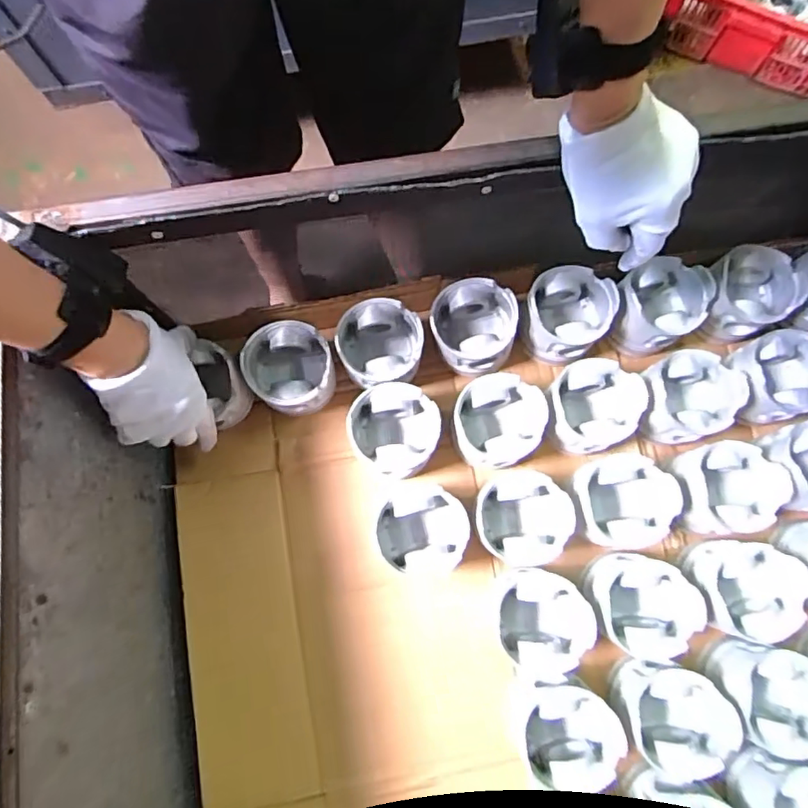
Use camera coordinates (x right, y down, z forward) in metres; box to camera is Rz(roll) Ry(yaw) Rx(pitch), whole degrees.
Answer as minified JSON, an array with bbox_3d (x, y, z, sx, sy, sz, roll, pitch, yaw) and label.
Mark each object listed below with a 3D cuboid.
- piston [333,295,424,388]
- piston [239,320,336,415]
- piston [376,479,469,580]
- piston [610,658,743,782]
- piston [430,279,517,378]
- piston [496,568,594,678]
[{"bbox_3d":[-0.027,-0.064,0.621,0.094,0.067,0.095,-2,77,-1],"label":"piston"},{"bbox_3d":[-0.125,-0.039,0.609,0.093,0.073,0.090,0,77,0],"label":"piston"},{"bbox_3d":[0.019,0.135,0.585,0.092,0.070,0.095,0,77,0],"label":"piston"},{"bbox_3d":[0.266,0.312,0.547,0.109,0.073,0.097,34,79,7],"label":"piston"},{"bbox_3d":[0.078,-0.088,0.622,0.096,0.061,0.092,7,77,2],"label":"piston"},{"bbox_3d":[0.138,0.227,0.564,0.089,0.083,0.095,0,77,0],"label":"piston"}]

